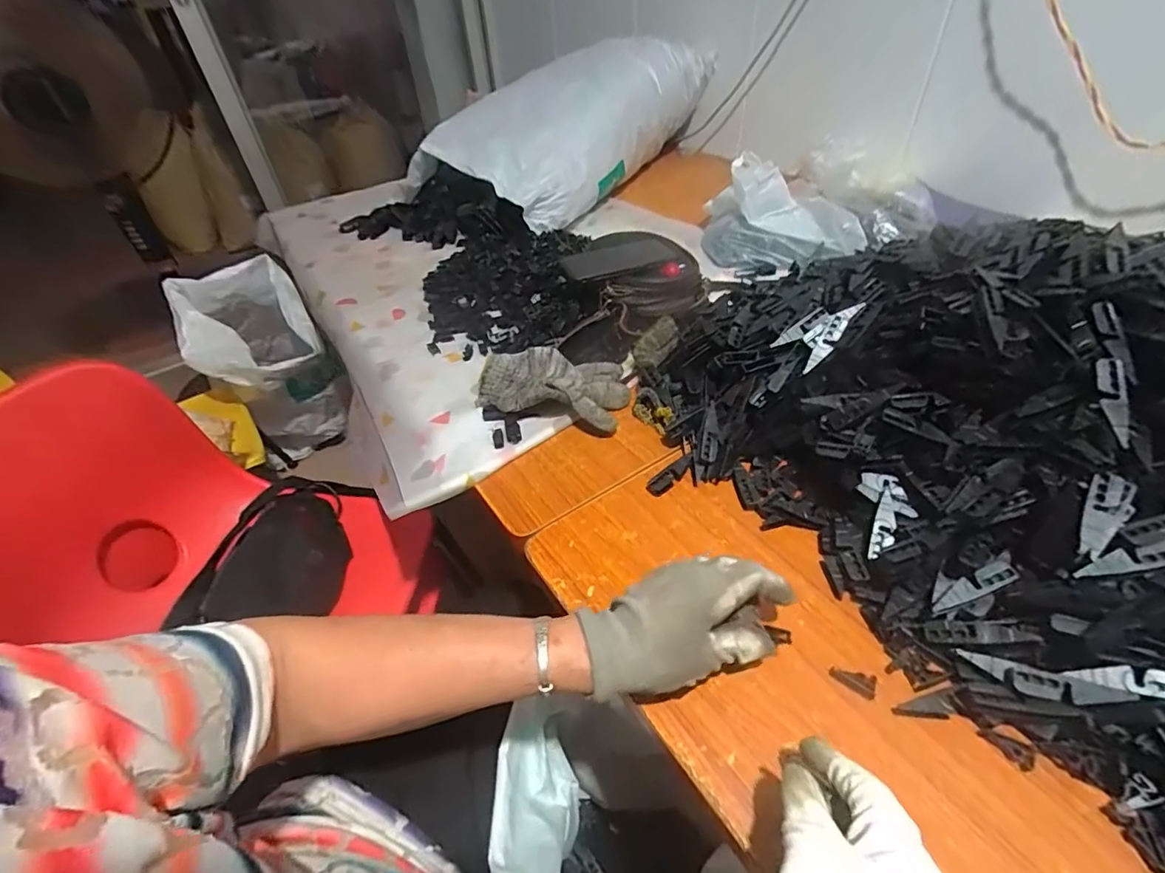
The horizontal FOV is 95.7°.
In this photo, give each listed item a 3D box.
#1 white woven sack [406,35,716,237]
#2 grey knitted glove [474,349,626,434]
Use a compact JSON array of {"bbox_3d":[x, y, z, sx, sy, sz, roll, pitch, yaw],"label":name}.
[{"bbox_3d":[-0.017,-0.685,1.168,0.307,0.229,0.697,25,51,29],"label":"white woven sack"},{"bbox_3d":[-0.035,-0.064,0.638,0.177,0.049,0.109,7,44,12],"label":"grey knitted glove"}]

